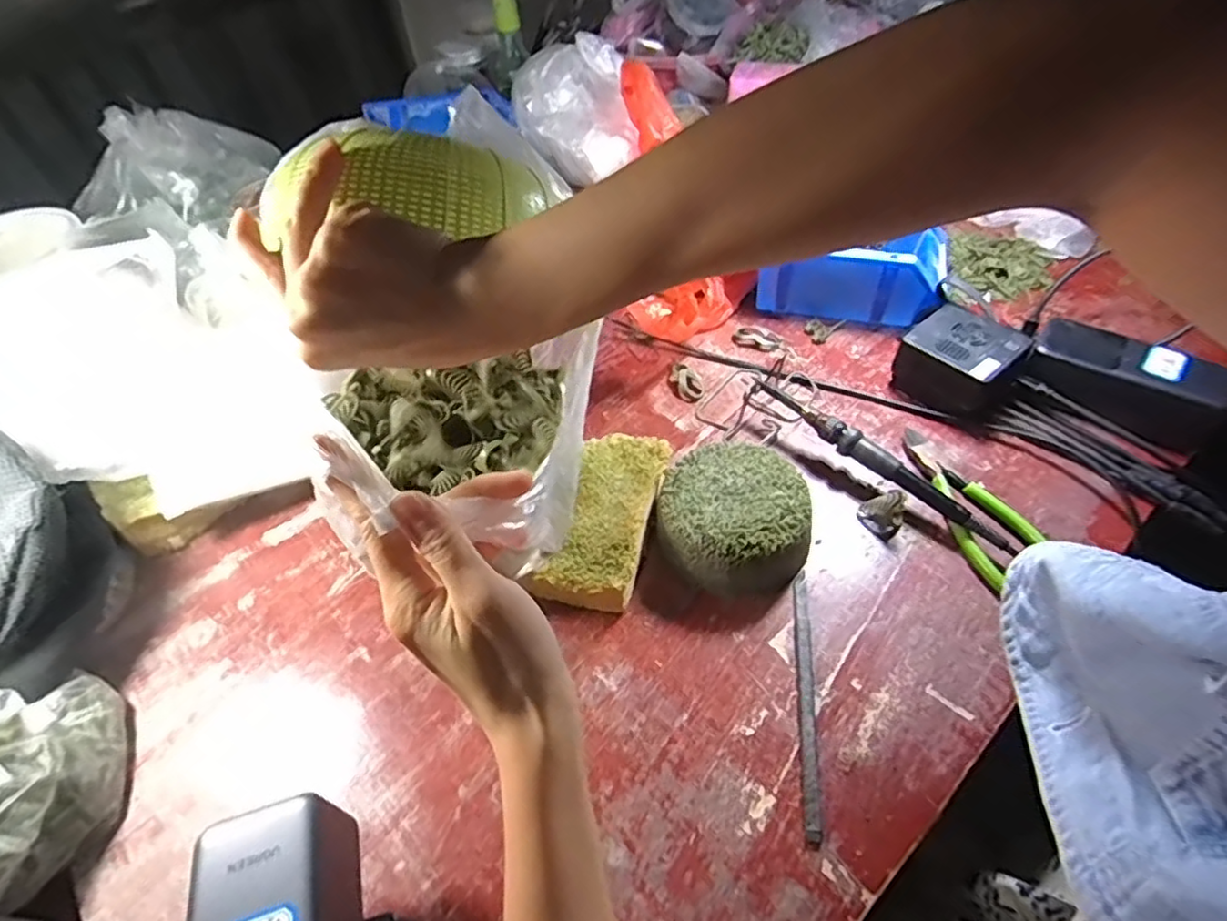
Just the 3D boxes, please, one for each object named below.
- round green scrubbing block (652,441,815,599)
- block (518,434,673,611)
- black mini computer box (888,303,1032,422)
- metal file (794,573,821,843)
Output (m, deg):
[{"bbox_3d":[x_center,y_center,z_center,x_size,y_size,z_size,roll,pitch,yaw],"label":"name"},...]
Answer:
[{"bbox_3d":[0.083,0.039,0.453,0.104,0.045,0.099,3,52,7],"label":"round green scrubbing block"},{"bbox_3d":[-0.005,0.041,0.459,0.067,0.043,0.140,11,53,13],"label":"block"},{"bbox_3d":[0.289,-0.083,0.534,0.082,0.051,0.074,35,62,28],"label":"black mini computer box"},{"bbox_3d":[0.118,0.143,0.392,0.011,0.007,0.164,4,52,8],"label":"metal file"}]

